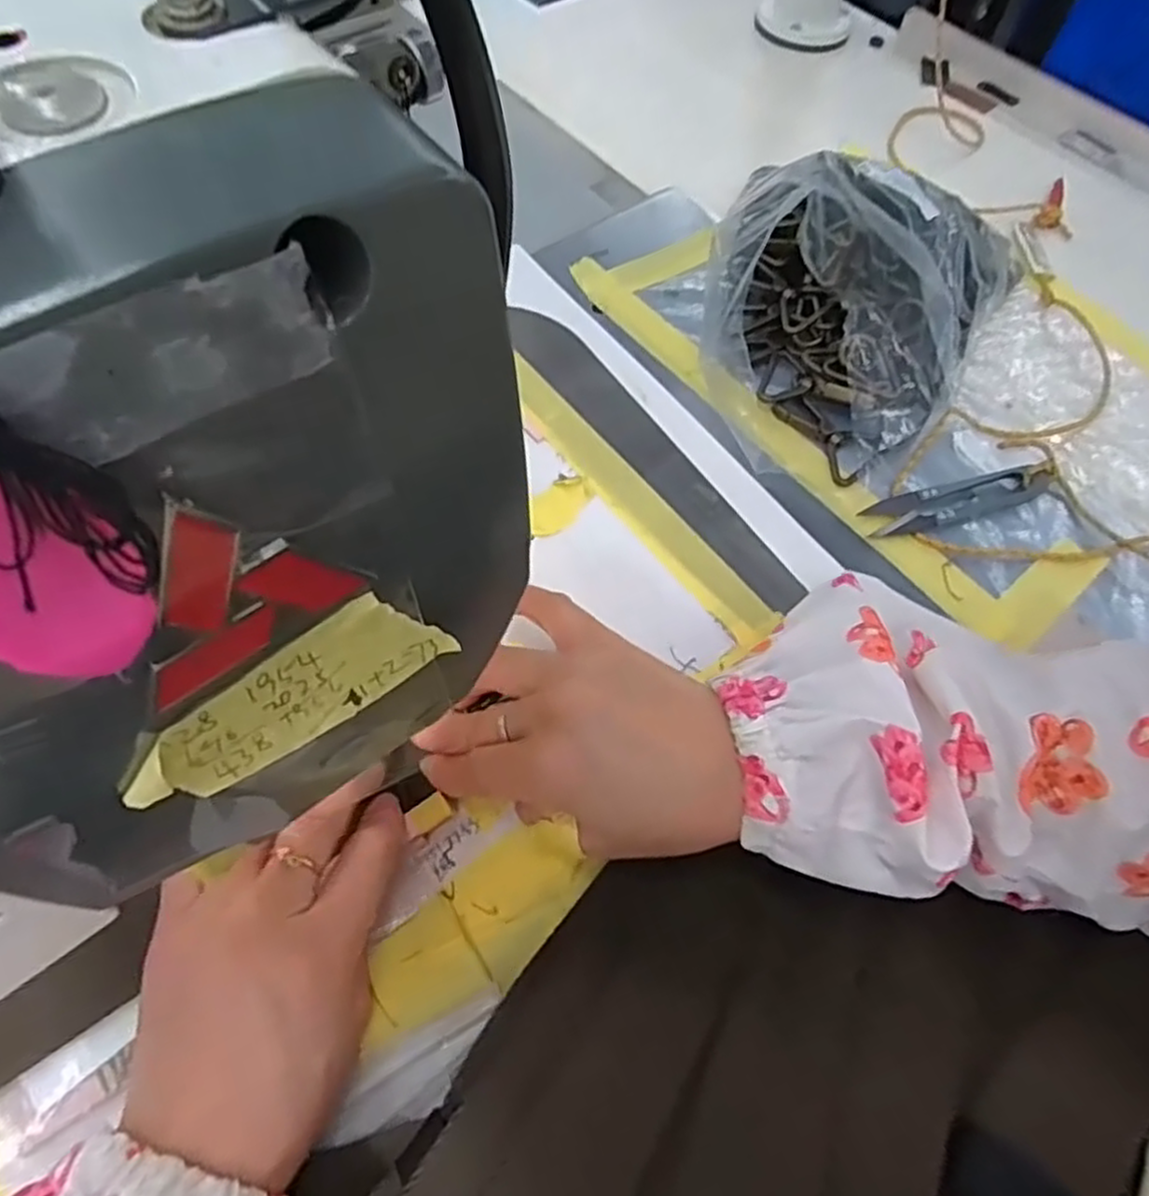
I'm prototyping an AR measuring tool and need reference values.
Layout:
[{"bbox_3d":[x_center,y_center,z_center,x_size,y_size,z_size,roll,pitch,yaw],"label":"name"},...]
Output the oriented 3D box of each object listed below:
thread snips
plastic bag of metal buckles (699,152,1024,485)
[{"bbox_3d":[0.197,-0.051,0.379,0.103,0.009,0.023,-16,64,-11],"label":"thread snips"},{"bbox_3d":[0.148,-0.169,0.397,0.149,0.087,0.198,30,65,13],"label":"plastic bag of metal buckles"}]

